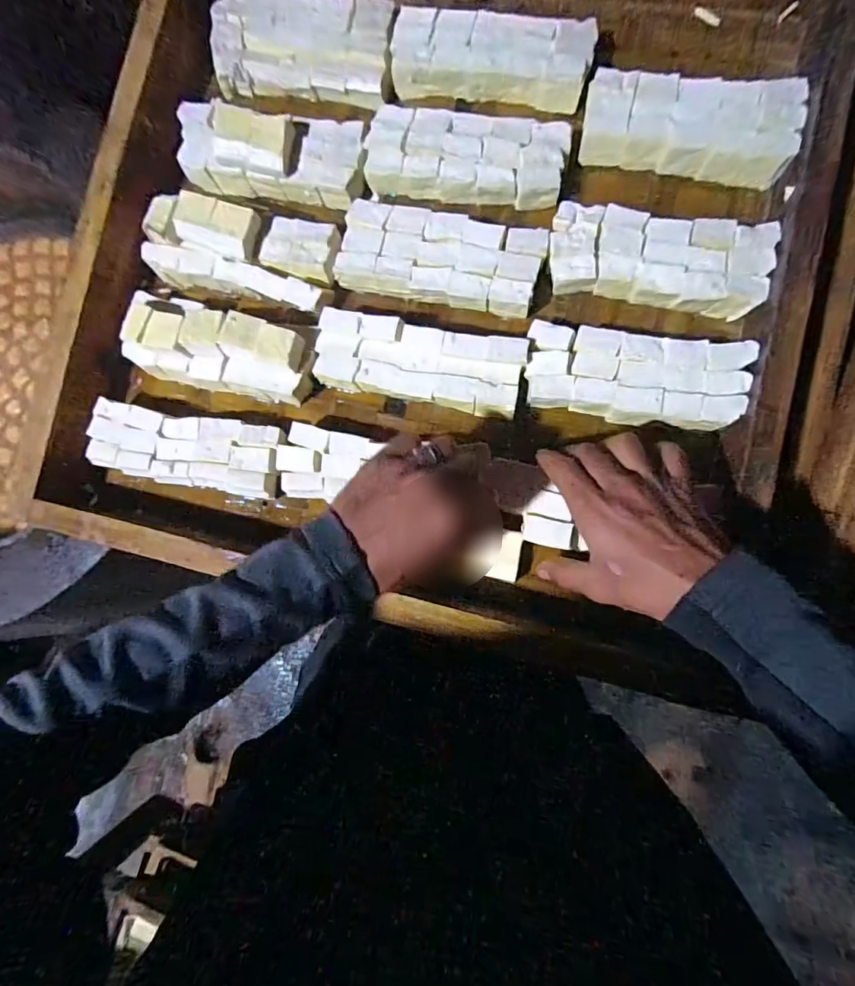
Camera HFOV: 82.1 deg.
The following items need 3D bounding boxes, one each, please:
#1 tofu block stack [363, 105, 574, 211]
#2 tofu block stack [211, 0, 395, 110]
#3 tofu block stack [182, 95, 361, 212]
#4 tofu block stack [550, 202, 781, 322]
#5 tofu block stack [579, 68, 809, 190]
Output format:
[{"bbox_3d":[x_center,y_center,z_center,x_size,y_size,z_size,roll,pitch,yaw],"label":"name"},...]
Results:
[{"bbox_3d":[0.032,-0.290,0.427,0.169,0.028,0.064,11,86,8],"label":"tofu block stack"},{"bbox_3d":[-0.118,-0.421,0.461,0.169,0.023,0.092,11,86,8],"label":"tofu block stack"},{"bbox_3d":[-0.148,-0.312,0.446,0.180,0.043,0.073,14,86,8],"label":"tofu block stack"},{"bbox_3d":[0.184,-0.188,0.398,0.166,0.028,0.068,13,86,8],"label":"tofu block stack"},{"bbox_3d":[0.217,-0.305,0.406,0.164,0.032,0.073,10,85,8],"label":"tofu block stack"}]

